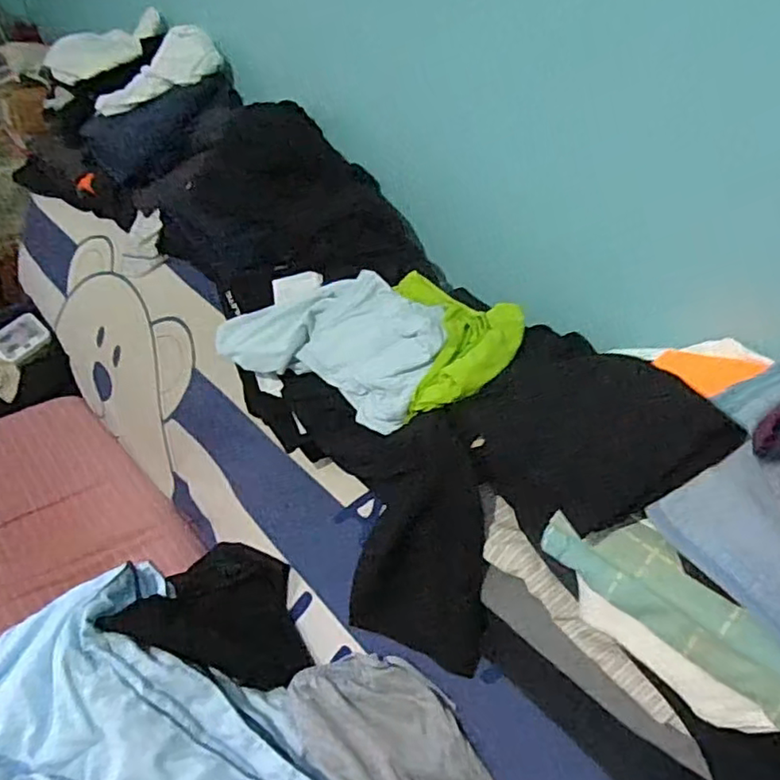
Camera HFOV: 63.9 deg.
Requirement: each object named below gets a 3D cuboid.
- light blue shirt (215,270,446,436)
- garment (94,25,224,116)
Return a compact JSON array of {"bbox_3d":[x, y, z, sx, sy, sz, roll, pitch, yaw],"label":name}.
[{"bbox_3d":[-0.071,-0.074,0.774,0.292,0.108,0.139,26,41,23],"label":"light blue shirt"},{"bbox_3d":[-0.441,-0.578,1.152,0.264,0.082,0.109,-22,36,12],"label":"garment"}]

